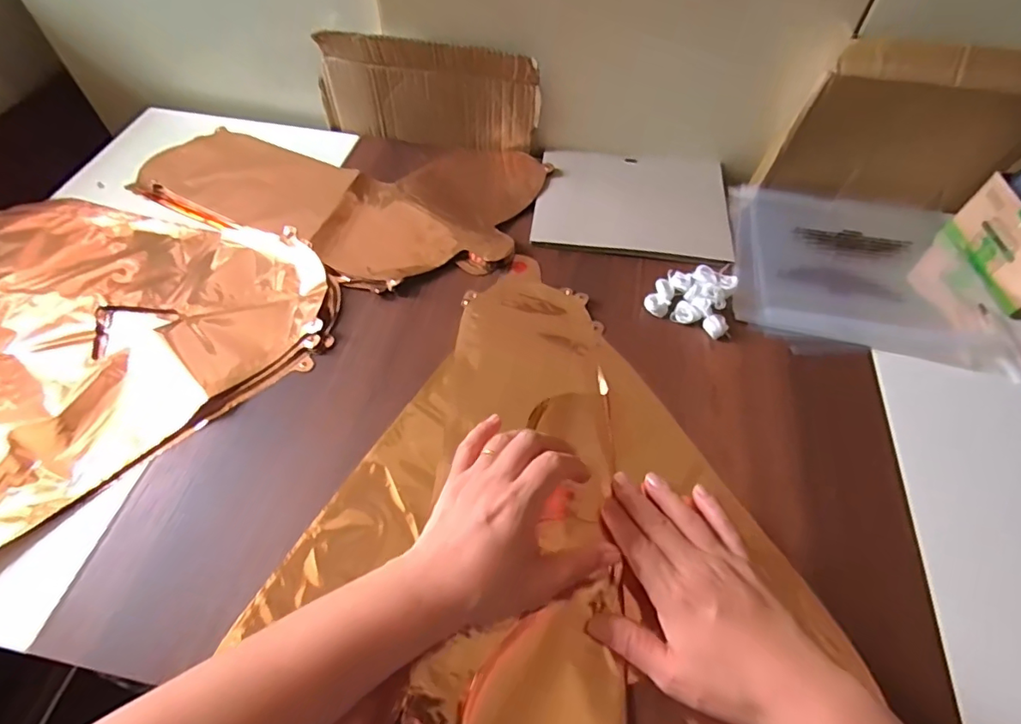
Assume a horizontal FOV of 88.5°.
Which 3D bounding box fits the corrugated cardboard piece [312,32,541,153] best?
[{"bbox_3d":[-0.096,-0.301,0.588,0.253,0.109,0.016,10,55,7],"label":"corrugated cardboard piece"}]

